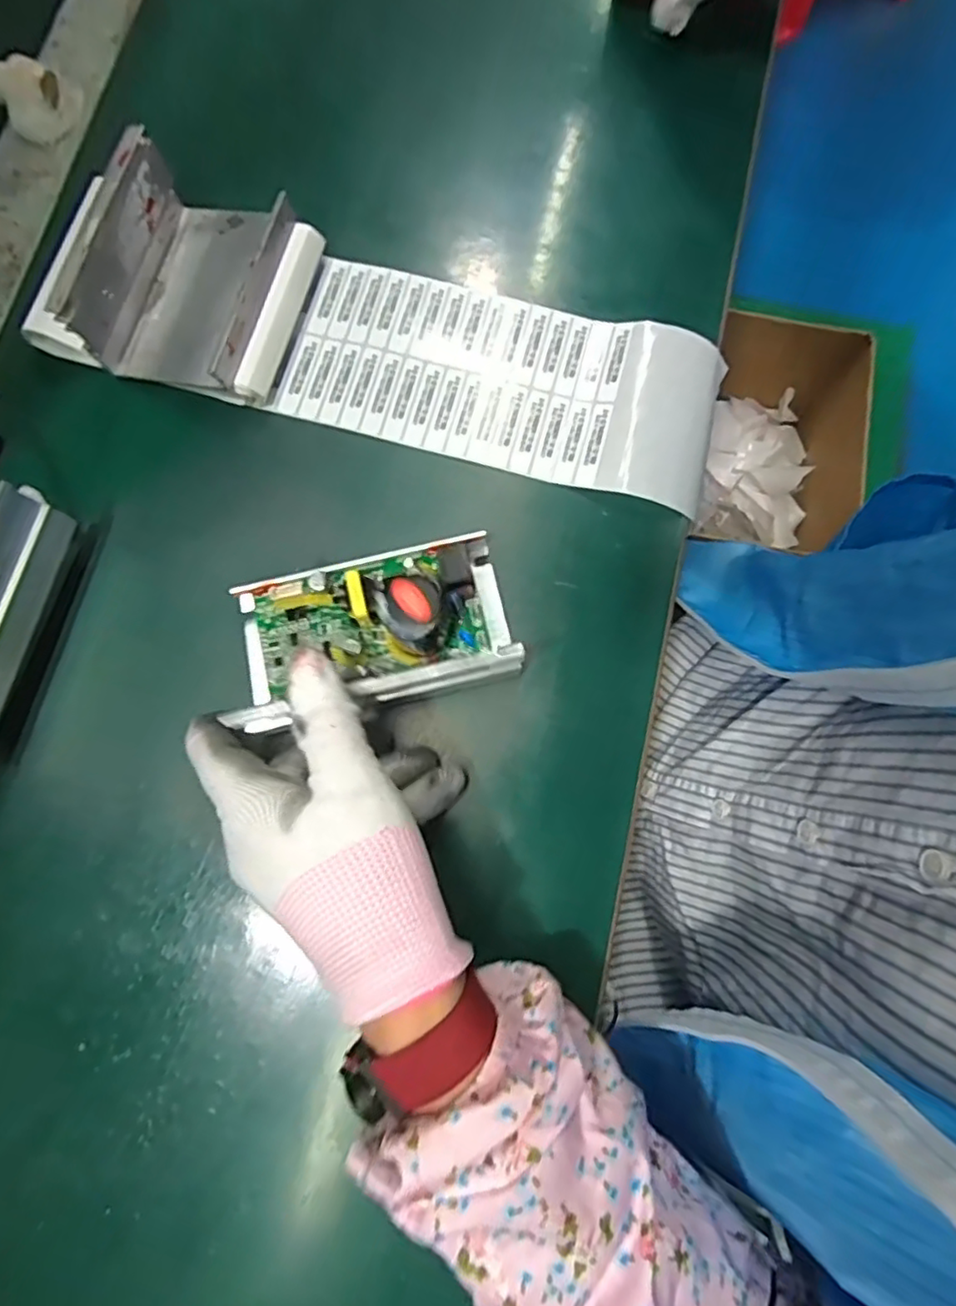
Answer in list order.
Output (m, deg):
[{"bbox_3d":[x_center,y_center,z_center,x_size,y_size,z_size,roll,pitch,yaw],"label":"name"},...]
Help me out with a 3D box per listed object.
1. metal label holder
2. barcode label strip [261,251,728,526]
[{"bbox_3d":[-0.169,-0.205,0.342,0.138,0.055,0.115,13,78,3],"label":"metal label holder"},{"bbox_3d":[0.012,-0.153,0.352,0.236,0.011,0.102,16,78,4],"label":"barcode label strip"}]

